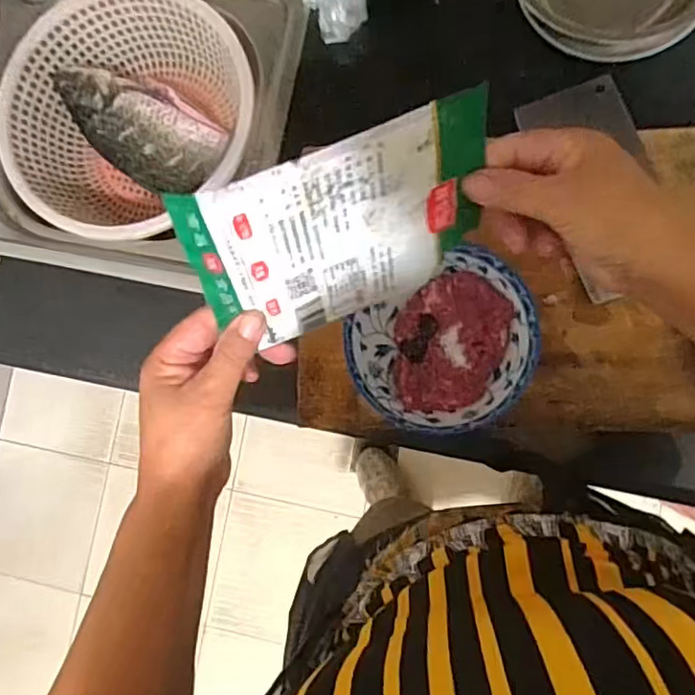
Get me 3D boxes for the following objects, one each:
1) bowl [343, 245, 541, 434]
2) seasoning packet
[{"bbox_3d":[0.082,0.001,0.487,0.145,0.049,0.126,-33,81,4],"label":"bowl"},{"bbox_3d":[-0.001,-0.062,0.327,0.162,0.115,0.012,-24,53,-11],"label":"seasoning packet"}]

